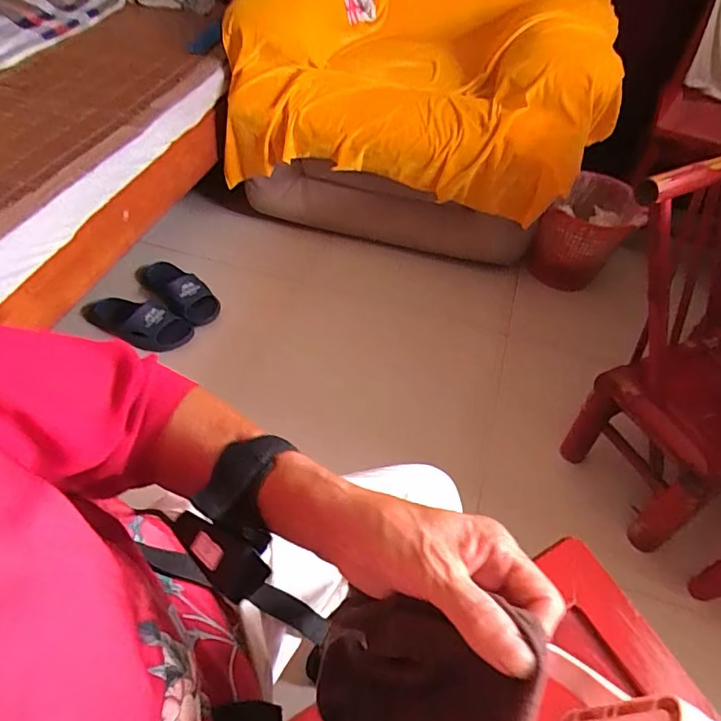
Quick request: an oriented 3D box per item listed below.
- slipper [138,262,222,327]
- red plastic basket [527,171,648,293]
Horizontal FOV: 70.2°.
[{"bbox_3d":[-0.539,-0.219,1.488,0.314,0.084,0.110,38,60,25],"label":"slipper"},{"bbox_3d":[0.679,-0.375,1.545,0.237,0.258,0.291,28,56,19],"label":"red plastic basket"}]

